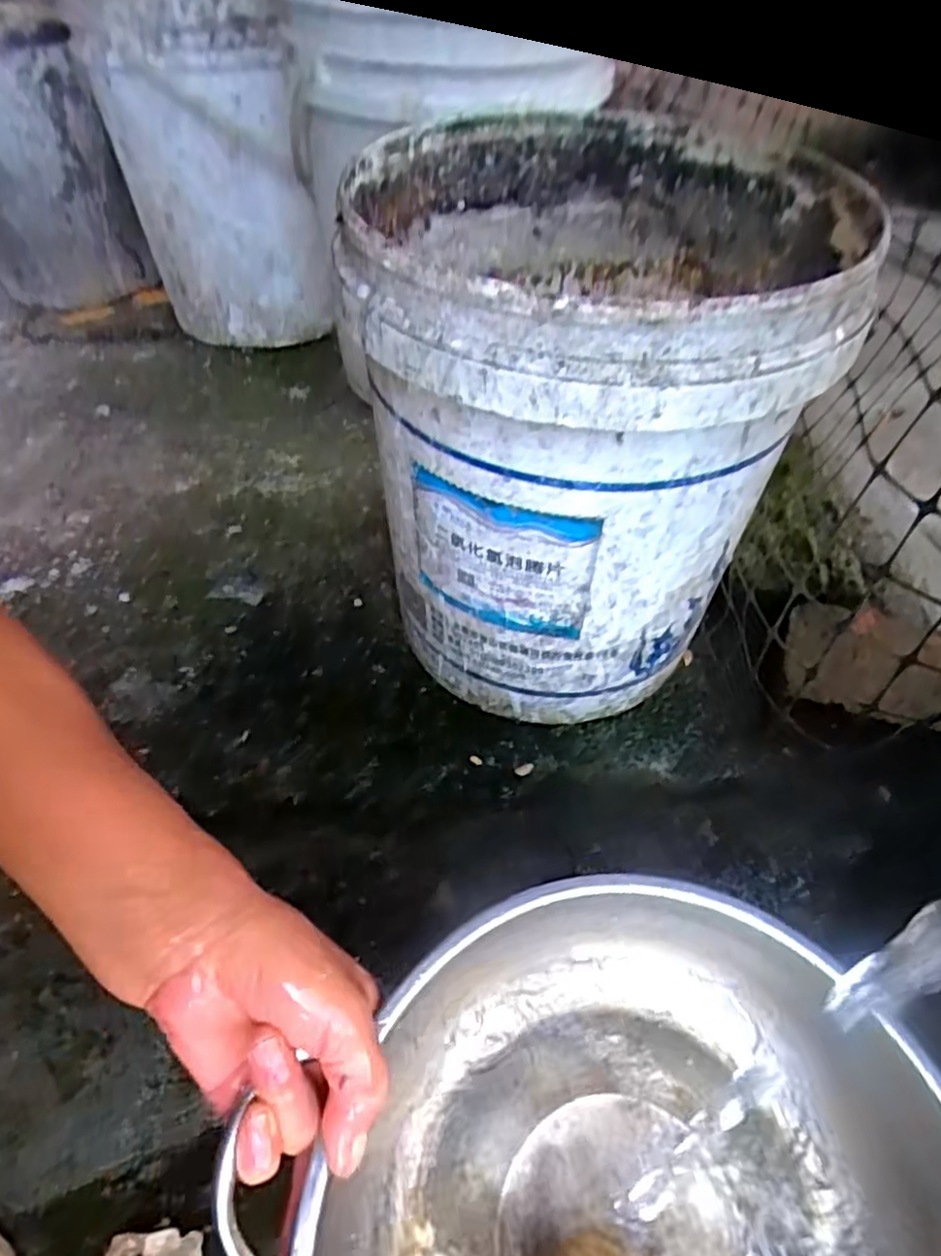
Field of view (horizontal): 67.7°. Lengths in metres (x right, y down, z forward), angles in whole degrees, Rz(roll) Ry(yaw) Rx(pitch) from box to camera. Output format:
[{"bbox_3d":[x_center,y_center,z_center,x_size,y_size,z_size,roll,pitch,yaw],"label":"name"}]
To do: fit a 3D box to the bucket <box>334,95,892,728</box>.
[{"bbox_3d":[0.077,-0.127,0.505,0.284,0.334,0.300,-4,48,-1],"label":"bucket"}]

